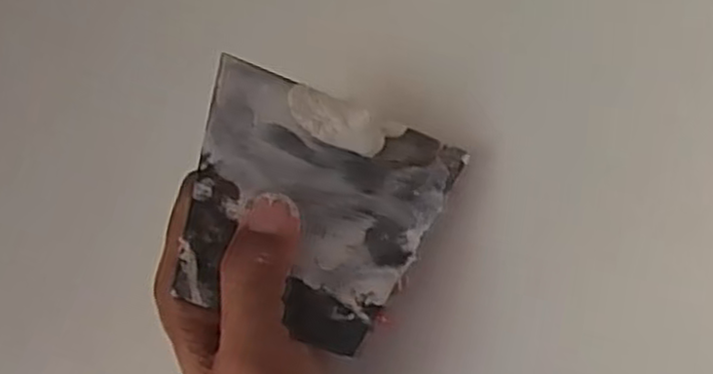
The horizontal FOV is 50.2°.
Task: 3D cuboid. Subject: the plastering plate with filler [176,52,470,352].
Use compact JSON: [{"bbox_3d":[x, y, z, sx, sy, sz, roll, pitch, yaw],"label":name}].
[{"bbox_3d":[-0.020,0.011,0.313,0.102,0.096,0.013,22,-4,-8],"label":"plastering plate with filler"}]

